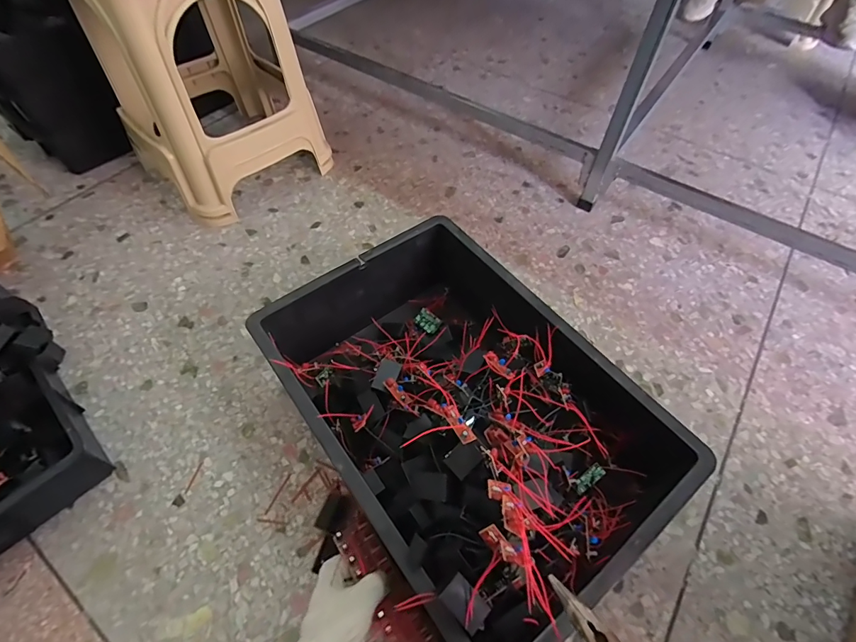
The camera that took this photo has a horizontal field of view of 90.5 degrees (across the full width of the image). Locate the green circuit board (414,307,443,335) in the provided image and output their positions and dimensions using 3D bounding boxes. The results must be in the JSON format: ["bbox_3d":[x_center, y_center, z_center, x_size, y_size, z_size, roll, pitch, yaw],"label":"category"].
[{"bbox_3d":[-0.001,0.000,0.767,0.035,0.007,0.049,-48,62,-2],"label":"green circuit board"}]

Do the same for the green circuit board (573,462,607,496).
[{"bbox_3d":[0.205,0.202,0.542,0.045,0.011,0.017,-39,64,-10],"label":"green circuit board"}]

